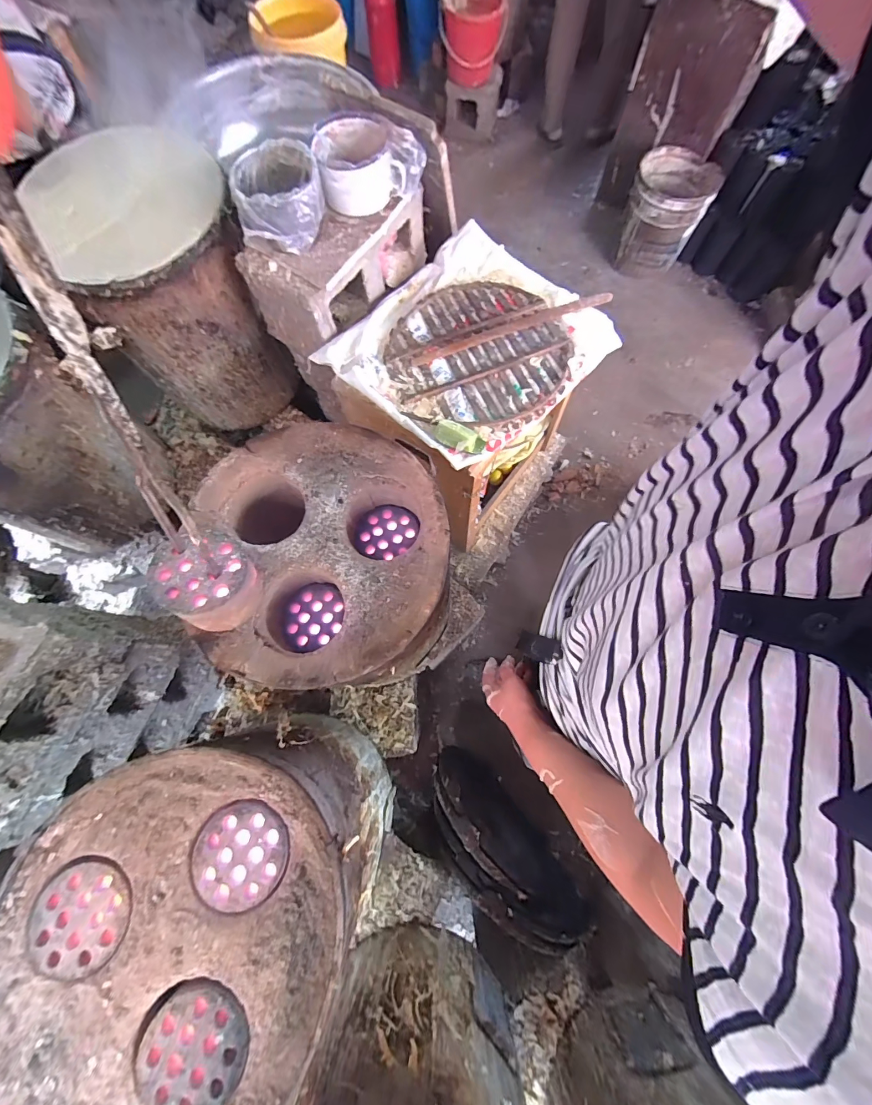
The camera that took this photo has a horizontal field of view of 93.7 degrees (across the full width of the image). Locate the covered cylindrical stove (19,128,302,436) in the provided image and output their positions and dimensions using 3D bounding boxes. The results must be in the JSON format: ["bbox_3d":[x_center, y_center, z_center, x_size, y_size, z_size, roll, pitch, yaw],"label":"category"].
[{"bbox_3d":[-0.561,-0.562,0.935,0.352,0.545,0.292,-20,74,-5],"label":"covered cylindrical stove"}]

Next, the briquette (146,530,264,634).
[{"bbox_3d":[-0.262,0.036,0.484,0.095,0.087,0.098,0,73,1],"label":"briquette"}]

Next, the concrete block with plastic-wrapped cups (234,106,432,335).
[{"bbox_3d":[-0.194,-0.653,0.834,0.209,0.262,0.365,39,78,12],"label":"concrete block with plastic-wrapped cups"}]

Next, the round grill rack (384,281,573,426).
[{"bbox_3d":[0.089,-0.419,0.850,0.348,0.019,0.348,23,75,8],"label":"round grill rack"}]

